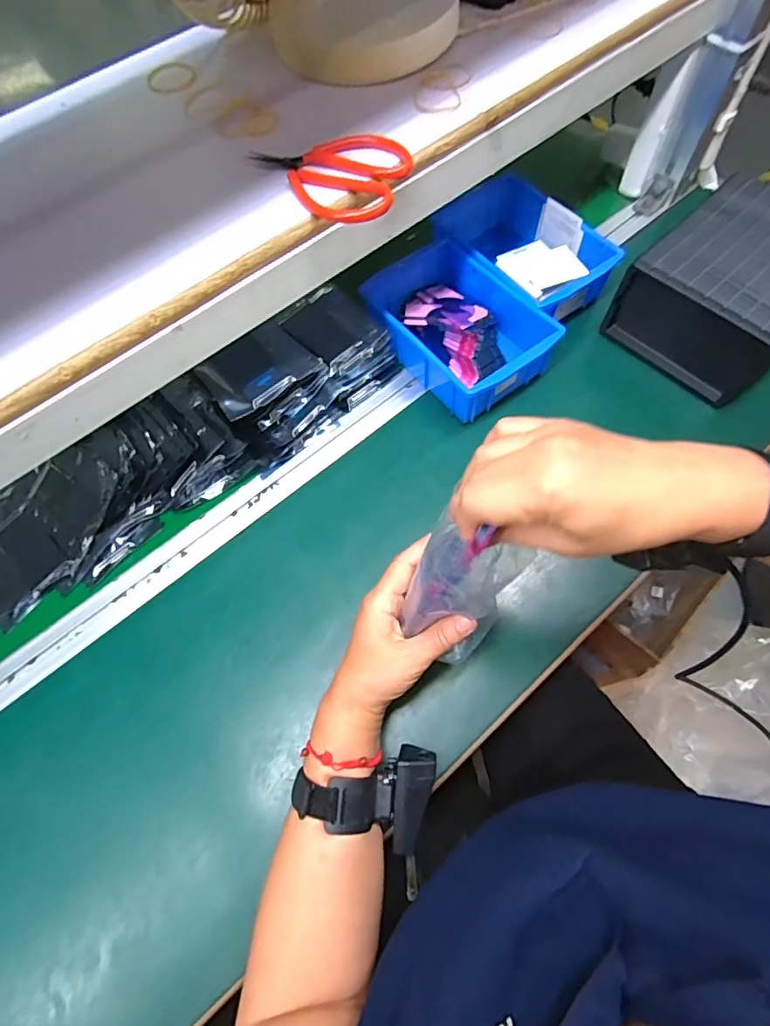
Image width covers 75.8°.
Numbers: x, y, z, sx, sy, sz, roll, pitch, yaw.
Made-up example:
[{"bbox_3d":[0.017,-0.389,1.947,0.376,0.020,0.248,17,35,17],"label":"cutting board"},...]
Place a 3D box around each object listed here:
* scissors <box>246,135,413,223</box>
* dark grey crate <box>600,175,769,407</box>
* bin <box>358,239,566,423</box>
[{"bbox_3d":[-0.041,-0.249,0.367,0.117,0.017,0.071,3,66,5],"label":"scissors"},{"bbox_3d":[0.381,-0.248,0.546,0.192,0.101,0.166,-42,70,-14],"label":"dark grey crate"},{"bbox_3d":[0.077,-0.207,0.553,0.135,0.059,0.192,-34,68,-11],"label":"bin"}]

